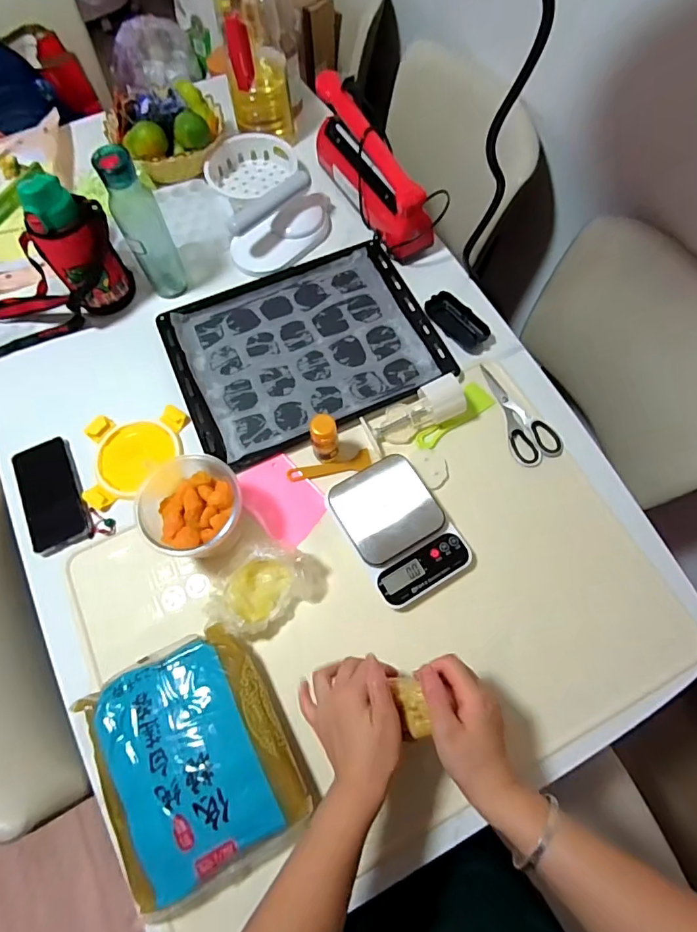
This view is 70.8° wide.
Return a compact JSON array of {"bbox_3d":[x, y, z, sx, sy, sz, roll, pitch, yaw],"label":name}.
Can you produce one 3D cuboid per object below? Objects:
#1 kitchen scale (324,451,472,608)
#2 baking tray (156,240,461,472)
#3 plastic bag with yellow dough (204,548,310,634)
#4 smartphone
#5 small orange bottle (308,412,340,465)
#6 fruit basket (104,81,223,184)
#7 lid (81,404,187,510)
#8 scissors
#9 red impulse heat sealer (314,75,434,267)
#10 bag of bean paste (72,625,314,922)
[{"bbox_3d":[0.067,0.080,0.652,0.132,0.035,0.180,-30,72,-8],"label":"kitchen scale"},{"bbox_3d":[-0.069,-0.193,0.775,0.395,0.033,0.309,-24,71,-7],"label":"baking tray"},{"bbox_3d":[-0.107,0.155,0.612,0.104,0.063,0.110,15,69,7],"label":"plastic bag with yellow dough"},{"bbox_3d":[-0.414,0.039,0.685,0.077,0.012,0.161,-24,71,-6],"label":"smartphone"},{"bbox_3d":[-0.032,-0.035,0.667,0.034,0.094,0.034,0,68,1],"label":"small orange bottle"},{"bbox_3d":[-0.325,-0.606,0.894,0.205,0.099,0.152,-26,70,-9],"label":"fruit basket"},{"bbox_3d":[-0.307,-0.015,0.709,0.138,0.010,0.139,-8,70,-1],"label":"lid"},{"bbox_3d":[0.256,-0.083,0.728,0.071,0.006,0.170,-15,71,-4],"label":"scissors"},{"bbox_3d":[0.039,-0.502,0.821,0.068,0.142,0.292,-29,71,-10],"label":"red impulse heat sealer"},{"bbox_3d":[-0.170,0.324,0.544,0.194,0.070,0.240,-26,70,-10],"label":"bag of bean paste"}]

